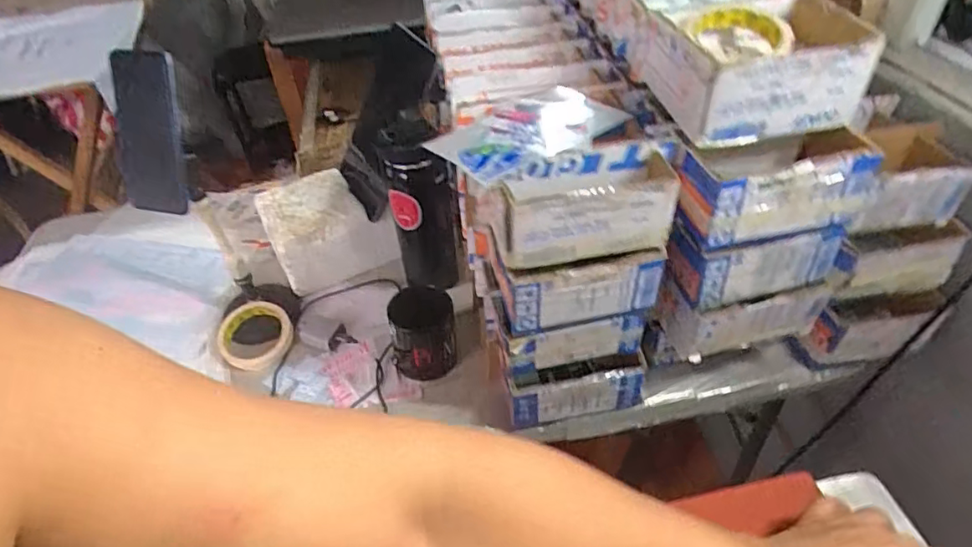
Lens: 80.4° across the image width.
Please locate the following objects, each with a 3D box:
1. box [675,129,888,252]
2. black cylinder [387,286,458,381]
[{"bbox_3d":[0.254,-0.085,0.535,0.156,0.077,0.083,-10,44,-6],"label":"box"},{"bbox_3d":[-0.080,0.069,0.732,0.083,0.101,0.087,-11,44,-7],"label":"black cylinder"}]

